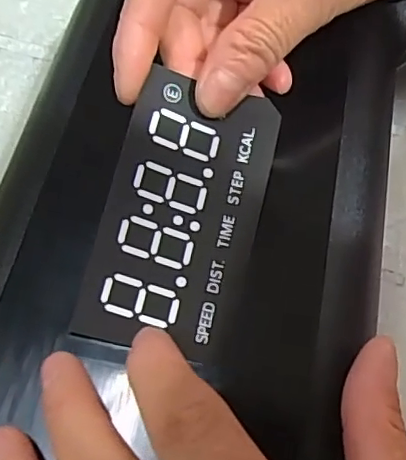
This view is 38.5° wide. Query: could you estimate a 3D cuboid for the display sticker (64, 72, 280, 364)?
[{"bbox_3d":[-0.007,-0.005,0.188,0.049,0.005,0.087,16,75,-4],"label":"display sticker"}]

